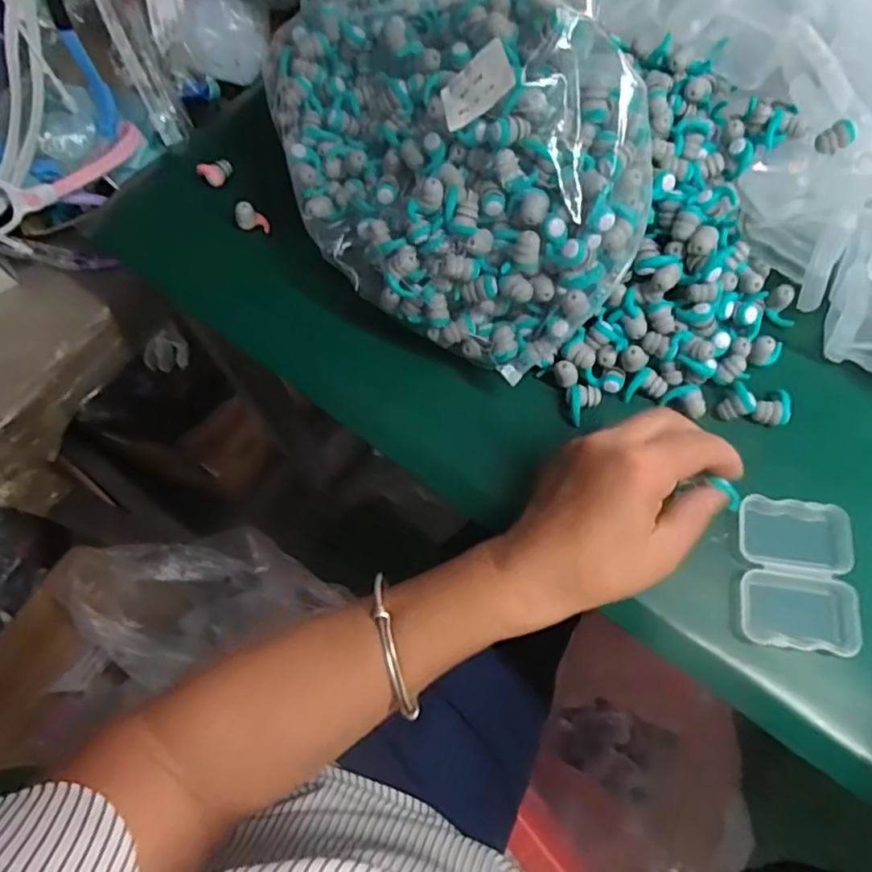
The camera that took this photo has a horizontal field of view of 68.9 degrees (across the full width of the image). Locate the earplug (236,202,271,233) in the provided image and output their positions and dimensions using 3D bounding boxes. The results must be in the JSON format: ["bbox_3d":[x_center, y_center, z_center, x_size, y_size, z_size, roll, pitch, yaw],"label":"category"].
[{"bbox_3d":[-0.124,-0.147,0.427,0.019,0.023,0.009,-8,67,0],"label":"earplug"}]

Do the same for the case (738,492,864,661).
[{"bbox_3d":[0.185,0.070,0.326,0.055,0.012,0.075,7,68,6],"label":"case"}]

